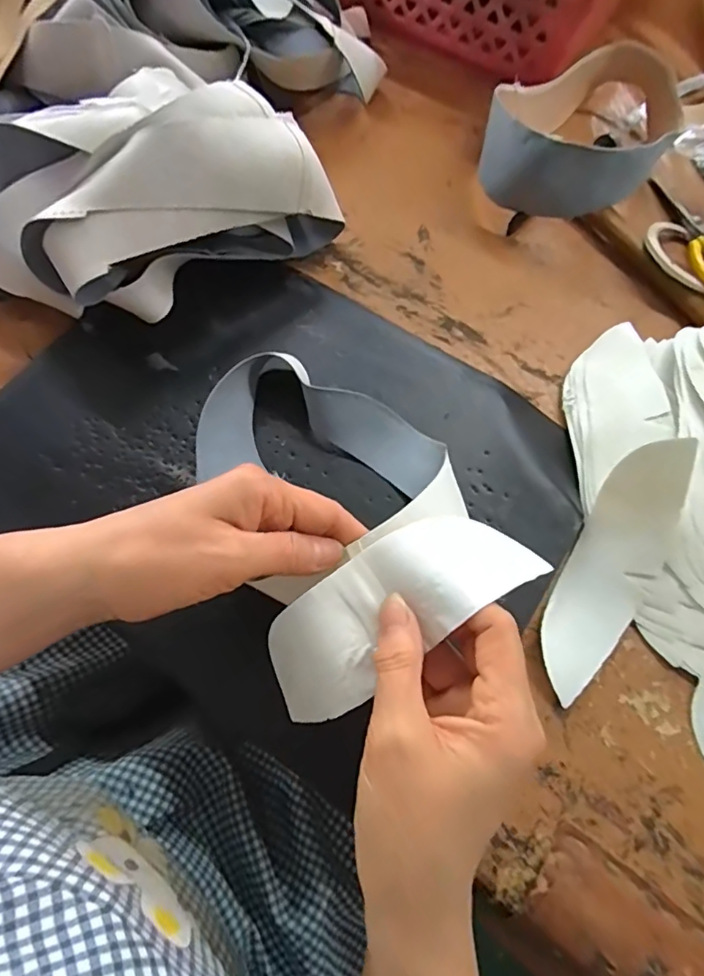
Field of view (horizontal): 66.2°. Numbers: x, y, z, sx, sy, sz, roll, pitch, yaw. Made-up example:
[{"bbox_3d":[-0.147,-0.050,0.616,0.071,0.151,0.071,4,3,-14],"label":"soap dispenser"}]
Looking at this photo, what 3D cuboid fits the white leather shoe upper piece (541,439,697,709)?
[{"bbox_3d":[0.184,0.057,0.373,0.056,0.036,0.180,24,92,8],"label":"white leather shoe upper piece"}]

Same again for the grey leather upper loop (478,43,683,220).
[{"bbox_3d":[0.221,-0.345,0.521,0.168,0.080,0.217,24,69,8],"label":"grey leather upper loop"}]

